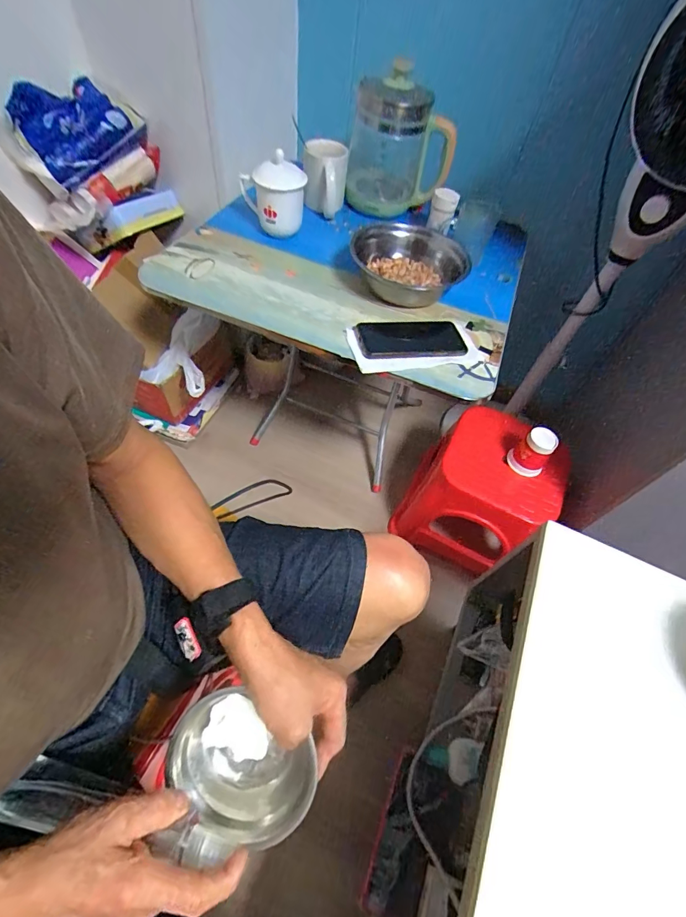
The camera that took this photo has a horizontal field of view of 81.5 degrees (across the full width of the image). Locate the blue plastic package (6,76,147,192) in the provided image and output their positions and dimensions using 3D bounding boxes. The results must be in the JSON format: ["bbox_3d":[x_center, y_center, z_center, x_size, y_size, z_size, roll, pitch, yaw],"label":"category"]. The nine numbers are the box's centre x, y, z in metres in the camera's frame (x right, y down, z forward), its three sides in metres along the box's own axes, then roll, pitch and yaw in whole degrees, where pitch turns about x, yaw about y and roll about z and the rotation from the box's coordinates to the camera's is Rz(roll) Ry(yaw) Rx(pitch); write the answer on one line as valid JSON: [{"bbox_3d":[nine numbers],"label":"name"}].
[{"bbox_3d":[-0.480,-0.590,0.707,0.170,0.137,0.025,-48,29,-12],"label":"blue plastic package"}]

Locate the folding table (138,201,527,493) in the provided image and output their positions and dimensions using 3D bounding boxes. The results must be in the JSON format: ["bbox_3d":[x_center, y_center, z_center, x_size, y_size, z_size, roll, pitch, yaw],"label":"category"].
[{"bbox_3d":[-0.017,-0.175,0.859,0.559,0.482,0.330,20,57,8],"label":"folding table"}]

